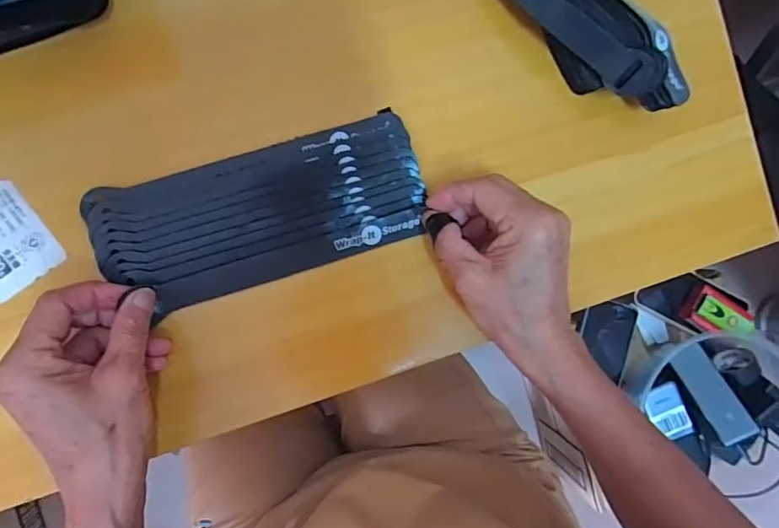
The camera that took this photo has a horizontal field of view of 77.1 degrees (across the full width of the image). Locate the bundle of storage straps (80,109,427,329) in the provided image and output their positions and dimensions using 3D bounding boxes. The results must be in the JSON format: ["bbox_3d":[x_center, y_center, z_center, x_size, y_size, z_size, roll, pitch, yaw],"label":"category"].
[{"bbox_3d":[-0.078,-0.032,0.307,0.197,0.011,0.079,-16,93,-5],"label":"bundle of storage straps"}]

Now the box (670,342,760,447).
[{"bbox_3d":[0.412,0.165,0.621,0.045,0.018,0.123,-24,72,-6],"label":"box"}]

